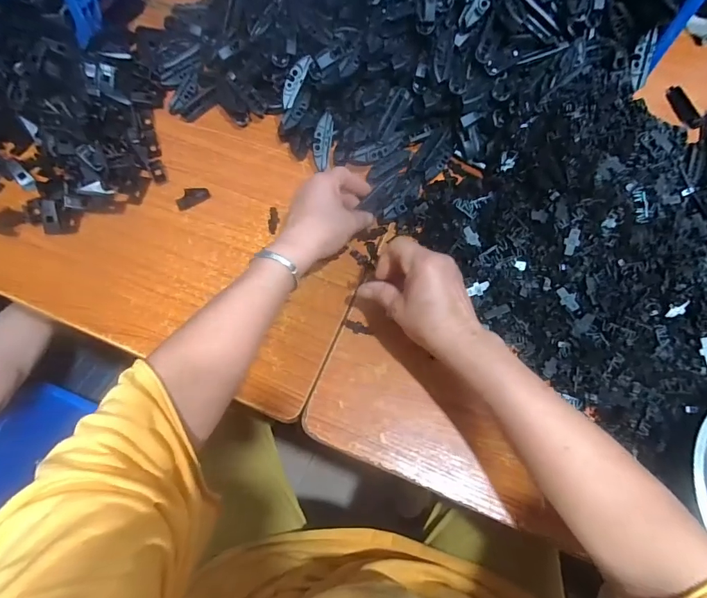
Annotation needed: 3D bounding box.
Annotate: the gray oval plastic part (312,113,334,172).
[{"bbox_3d":[-0.039,-0.199,0.506,0.023,0.016,0.068,10,97,4],"label":"gray oval plastic part"}]

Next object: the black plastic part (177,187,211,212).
[{"bbox_3d":[-0.203,-0.128,0.500,0.042,0.011,0.020,-34,72,-14],"label":"black plastic part"}]

